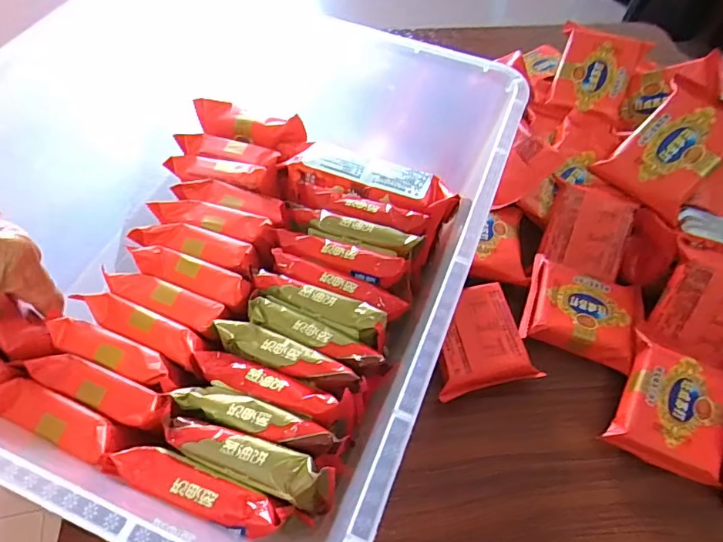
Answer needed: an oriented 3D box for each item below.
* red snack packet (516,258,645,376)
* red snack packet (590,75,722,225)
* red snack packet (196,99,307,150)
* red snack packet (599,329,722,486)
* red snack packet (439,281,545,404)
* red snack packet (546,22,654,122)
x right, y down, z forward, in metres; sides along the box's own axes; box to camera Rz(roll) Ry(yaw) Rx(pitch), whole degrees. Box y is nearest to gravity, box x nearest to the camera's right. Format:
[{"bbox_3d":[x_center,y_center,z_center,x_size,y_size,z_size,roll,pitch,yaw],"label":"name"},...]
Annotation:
[{"bbox_3d":[0.156,0.030,0.350,0.074,0.025,0.065,17,59,10],"label":"red snack packet"},{"bbox_3d":[0.220,-0.085,0.342,0.064,0.018,0.082,46,111,19],"label":"red snack packet"},{"bbox_3d":[-0.088,-0.114,0.383,0.090,0.019,0.022,17,59,10],"label":"red snack packet"},{"bbox_3d":[0.198,0.083,0.308,0.061,0.021,0.077,24,60,13],"label":"red snack packet"},{"bbox_3d":[0.077,0.045,0.334,0.064,0.011,0.069,-12,59,-9],"label":"red snack packet"},{"bbox_3d":[0.192,-0.165,0.408,0.068,0.013,0.070,25,92,18],"label":"red snack packet"}]

